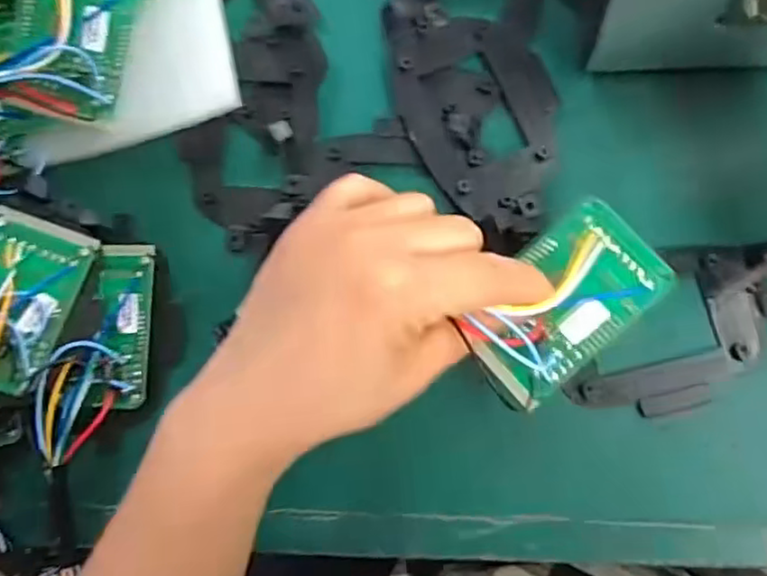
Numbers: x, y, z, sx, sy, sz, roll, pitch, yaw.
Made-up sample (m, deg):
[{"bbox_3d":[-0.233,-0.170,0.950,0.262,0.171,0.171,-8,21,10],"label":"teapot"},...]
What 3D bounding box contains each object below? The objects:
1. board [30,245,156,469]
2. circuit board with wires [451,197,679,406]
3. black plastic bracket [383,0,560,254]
[{"bbox_3d":[-0.138,0.031,0.321,0.042,0.020,0.106,8,85,8],"label":"board"},{"bbox_3d":[0.071,0.005,0.263,0.084,0.030,0.047,-44,81,1],"label":"circuit board with wires"},{"bbox_3d":[0.046,-0.080,0.311,0.071,0.014,0.125,-12,83,6],"label":"black plastic bracket"}]

